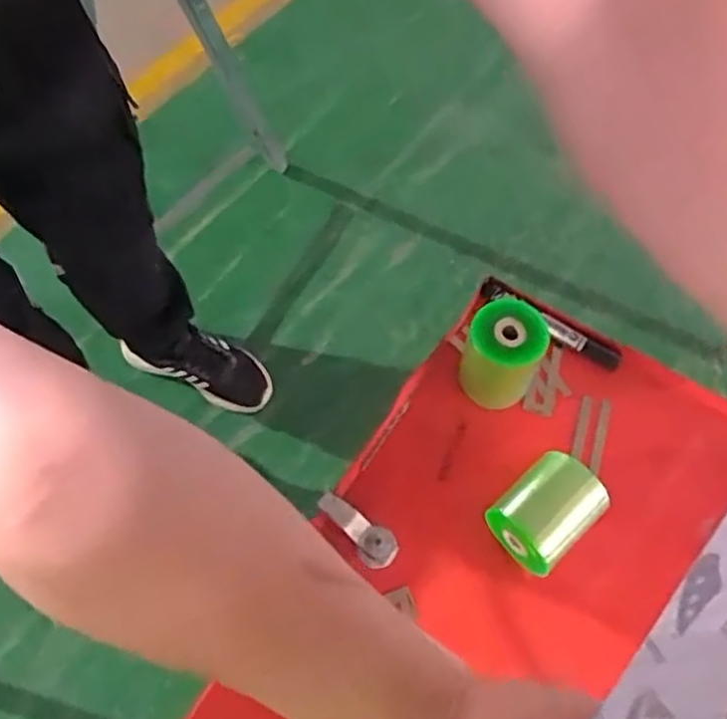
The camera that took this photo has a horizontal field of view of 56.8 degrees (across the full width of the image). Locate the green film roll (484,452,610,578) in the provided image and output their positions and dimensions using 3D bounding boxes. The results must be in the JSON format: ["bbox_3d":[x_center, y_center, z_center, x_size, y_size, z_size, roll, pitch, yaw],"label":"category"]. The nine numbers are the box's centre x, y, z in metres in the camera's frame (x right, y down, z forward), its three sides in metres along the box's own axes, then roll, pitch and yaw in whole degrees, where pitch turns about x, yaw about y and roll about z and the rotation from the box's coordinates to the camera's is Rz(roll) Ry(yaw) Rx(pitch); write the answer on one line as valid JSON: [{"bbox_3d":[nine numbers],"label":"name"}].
[{"bbox_3d":[0.135,0.113,0.503,0.074,0.056,0.058,-40,72,-18],"label":"green film roll"}]

